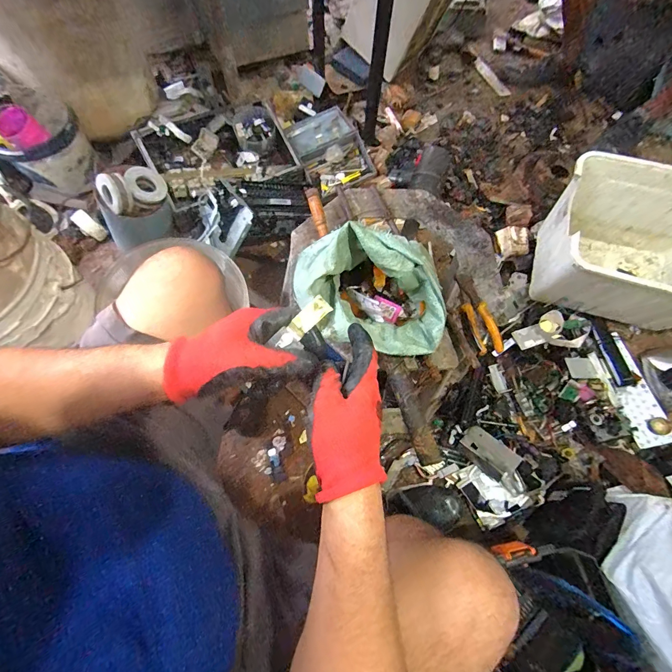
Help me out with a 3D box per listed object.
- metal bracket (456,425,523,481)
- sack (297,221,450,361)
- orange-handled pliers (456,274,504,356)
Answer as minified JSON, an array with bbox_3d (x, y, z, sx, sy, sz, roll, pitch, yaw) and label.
[{"bbox_3d":[0.359,0.275,0.824,0.077,0.033,0.121,-32,53,-18],"label":"metal bracket"},{"bbox_3d":[0.052,-0.057,0.523,0.230,0.132,0.145,9,67,2],"label":"sack"},{"bbox_3d":[0.247,-0.043,0.613,0.045,0.031,0.163,-6,67,-4],"label":"orange-handled pliers"}]

